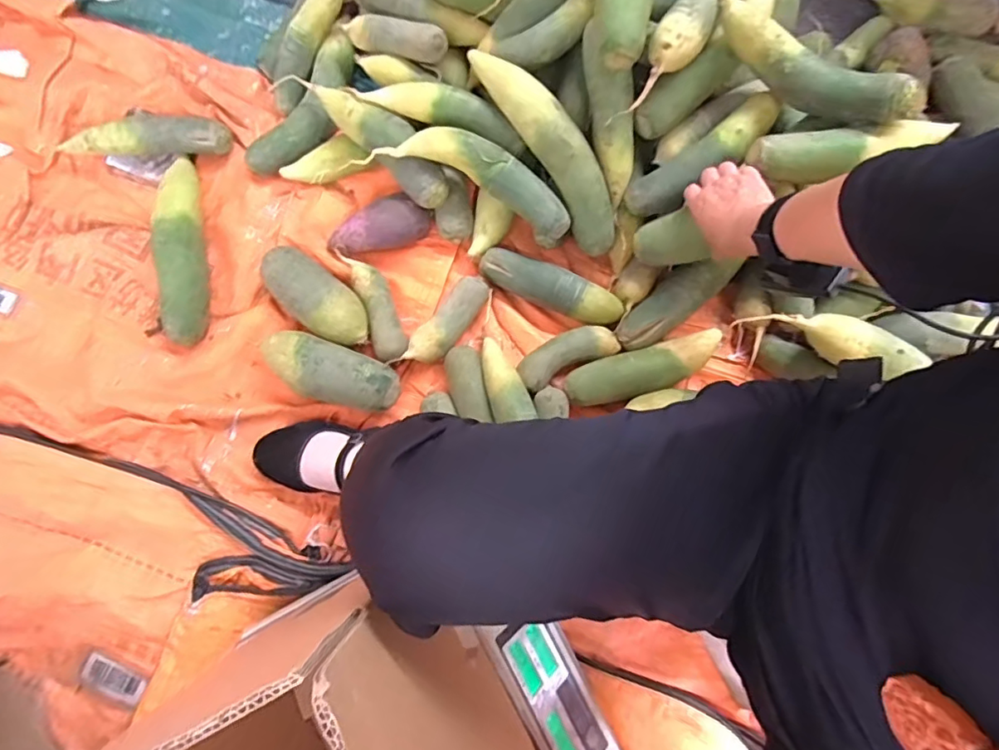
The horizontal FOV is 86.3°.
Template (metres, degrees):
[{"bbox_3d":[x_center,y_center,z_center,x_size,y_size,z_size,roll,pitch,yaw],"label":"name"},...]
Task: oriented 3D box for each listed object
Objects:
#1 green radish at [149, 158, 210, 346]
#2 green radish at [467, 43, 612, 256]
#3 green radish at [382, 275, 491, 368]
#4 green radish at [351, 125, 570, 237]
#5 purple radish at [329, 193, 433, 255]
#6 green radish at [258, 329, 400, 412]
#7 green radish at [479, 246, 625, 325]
[{"bbox_3d":[-0.420,-0.174,0.709,0.062,0.053,0.267,-3,79,-2],"label":"green radish"},{"bbox_3d":[0.067,-0.287,0.666,0.065,0.057,0.291,-38,101,-8],"label":"green radish"},{"bbox_3d":[-0.070,-0.064,0.702,0.047,0.046,0.158,36,80,6],"label":"green radish"},{"bbox_3d":[-0.027,-0.254,0.672,0.261,0.054,0.073,25,79,-8],"label":"green radish"},{"bbox_3d":[-0.163,-0.198,0.727,0.141,0.060,0.059,-25,80,-6],"label":"purple radish"},{"bbox_3d":[-0.212,-0.002,0.673,0.176,0.066,0.073,19,80,2],"label":"green radish"},{"bbox_3d":[0.070,-0.118,0.716,0.197,0.053,0.046,23,79,3],"label":"green radish"}]

